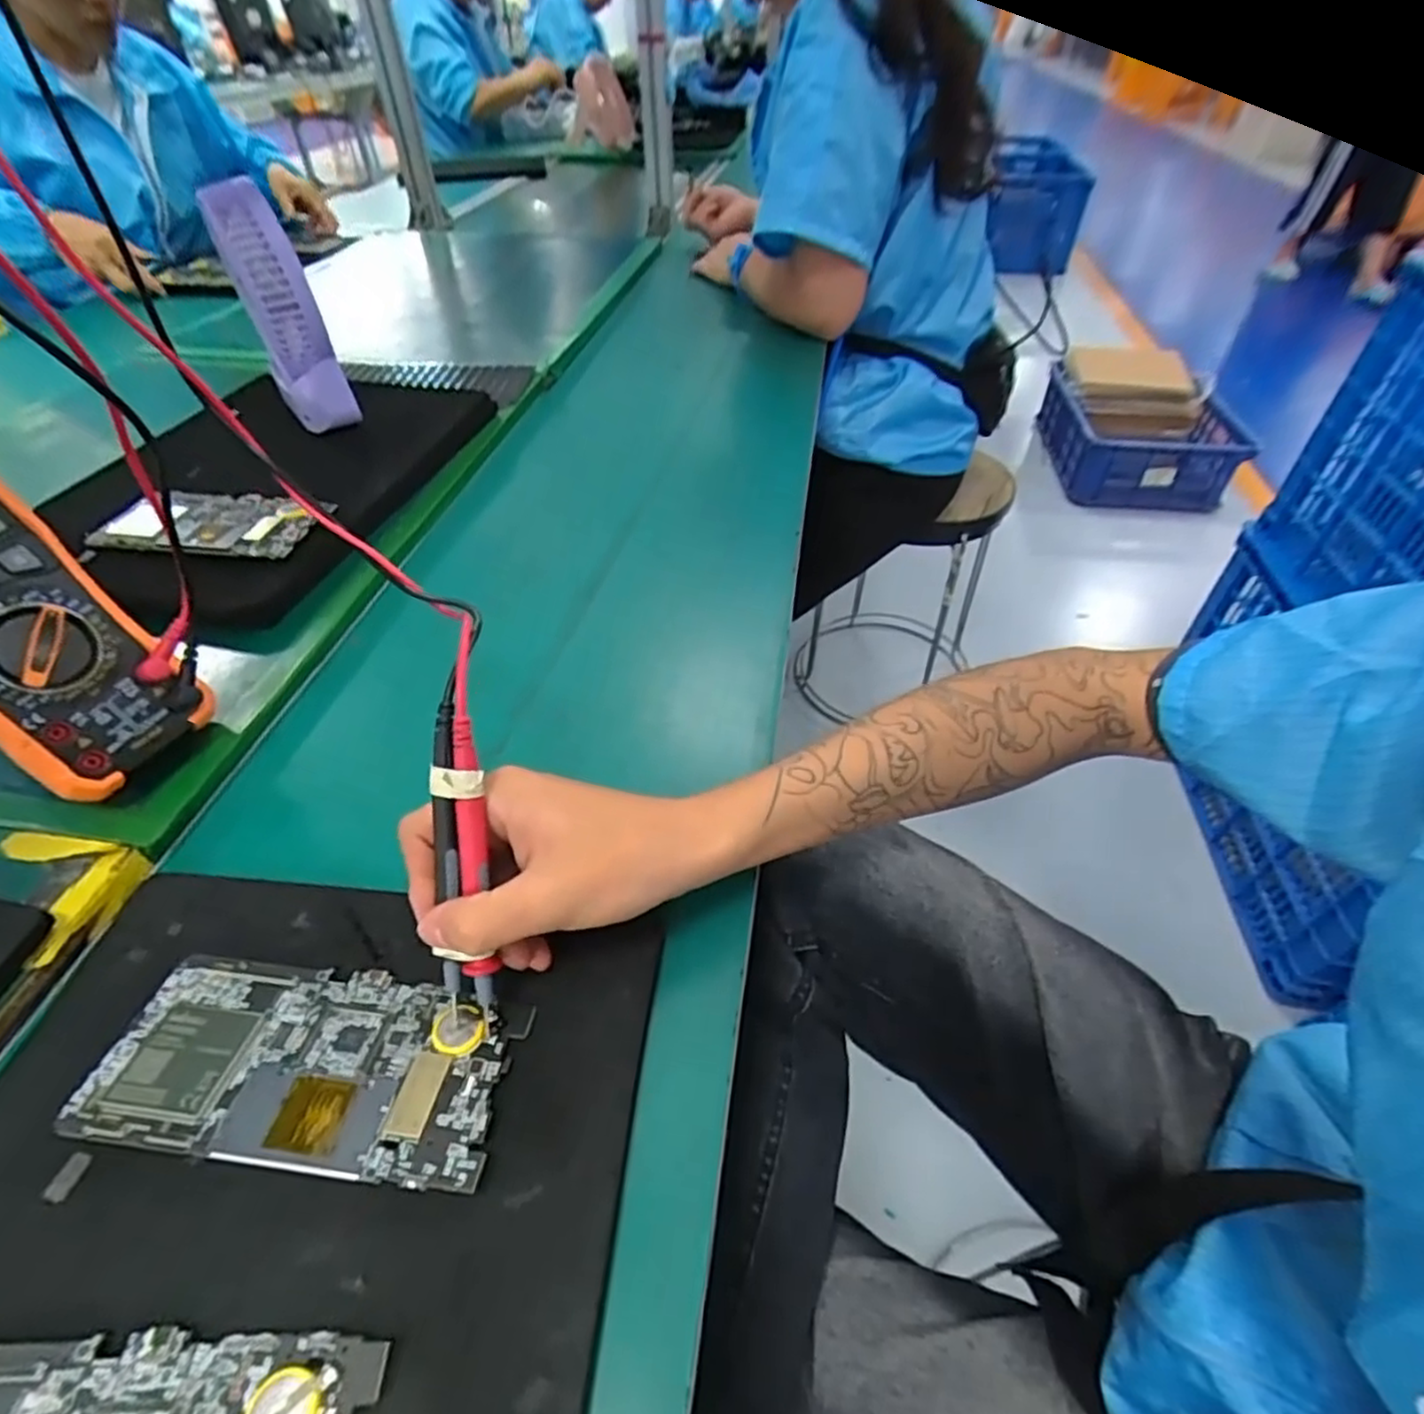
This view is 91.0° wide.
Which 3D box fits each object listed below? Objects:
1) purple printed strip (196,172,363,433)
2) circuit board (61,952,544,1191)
[{"bbox_3d":[-0.347,-0.310,0.571,0.048,0.173,0.075,-29,52,-24],"label":"purple printed strip"},{"bbox_3d":[-0.155,0.135,0.269,0.152,0.014,0.070,4,46,5],"label":"circuit board"}]

